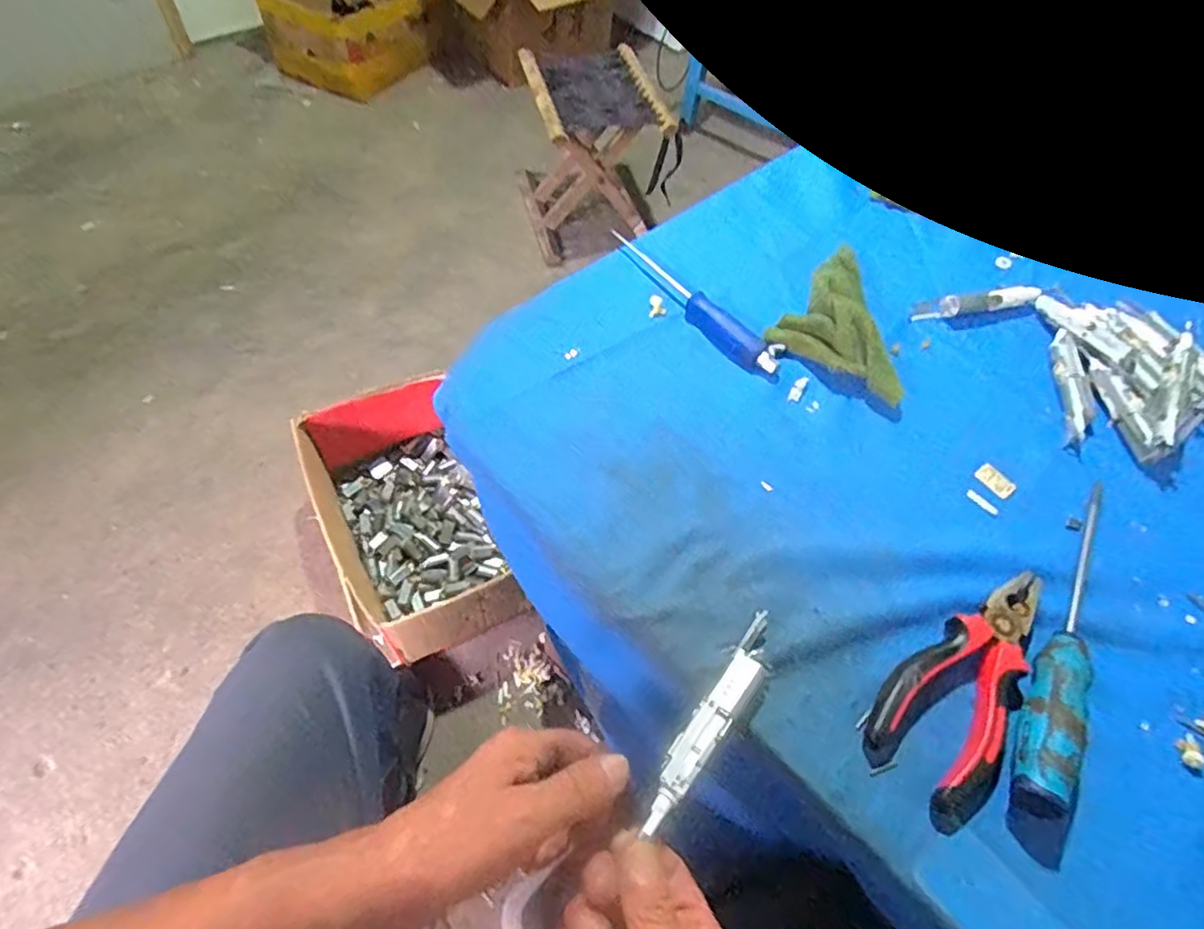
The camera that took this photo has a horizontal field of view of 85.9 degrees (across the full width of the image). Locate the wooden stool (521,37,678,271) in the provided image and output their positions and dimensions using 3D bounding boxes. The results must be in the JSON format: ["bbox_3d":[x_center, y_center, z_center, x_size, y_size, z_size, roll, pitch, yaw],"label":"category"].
[{"bbox_3d":[-0.044,-0.737,1.484,0.262,0.319,0.323,-12,60,-14],"label":"wooden stool"}]

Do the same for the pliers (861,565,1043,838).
[{"bbox_3d":[0.215,0.122,0.365,0.155,0.017,0.069,-35,67,-24],"label":"pliers"}]

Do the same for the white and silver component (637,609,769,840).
[{"bbox_3d":[0.061,0.135,0.347,0.021,0.018,0.131,33,60,16],"label":"white and silver component"}]

